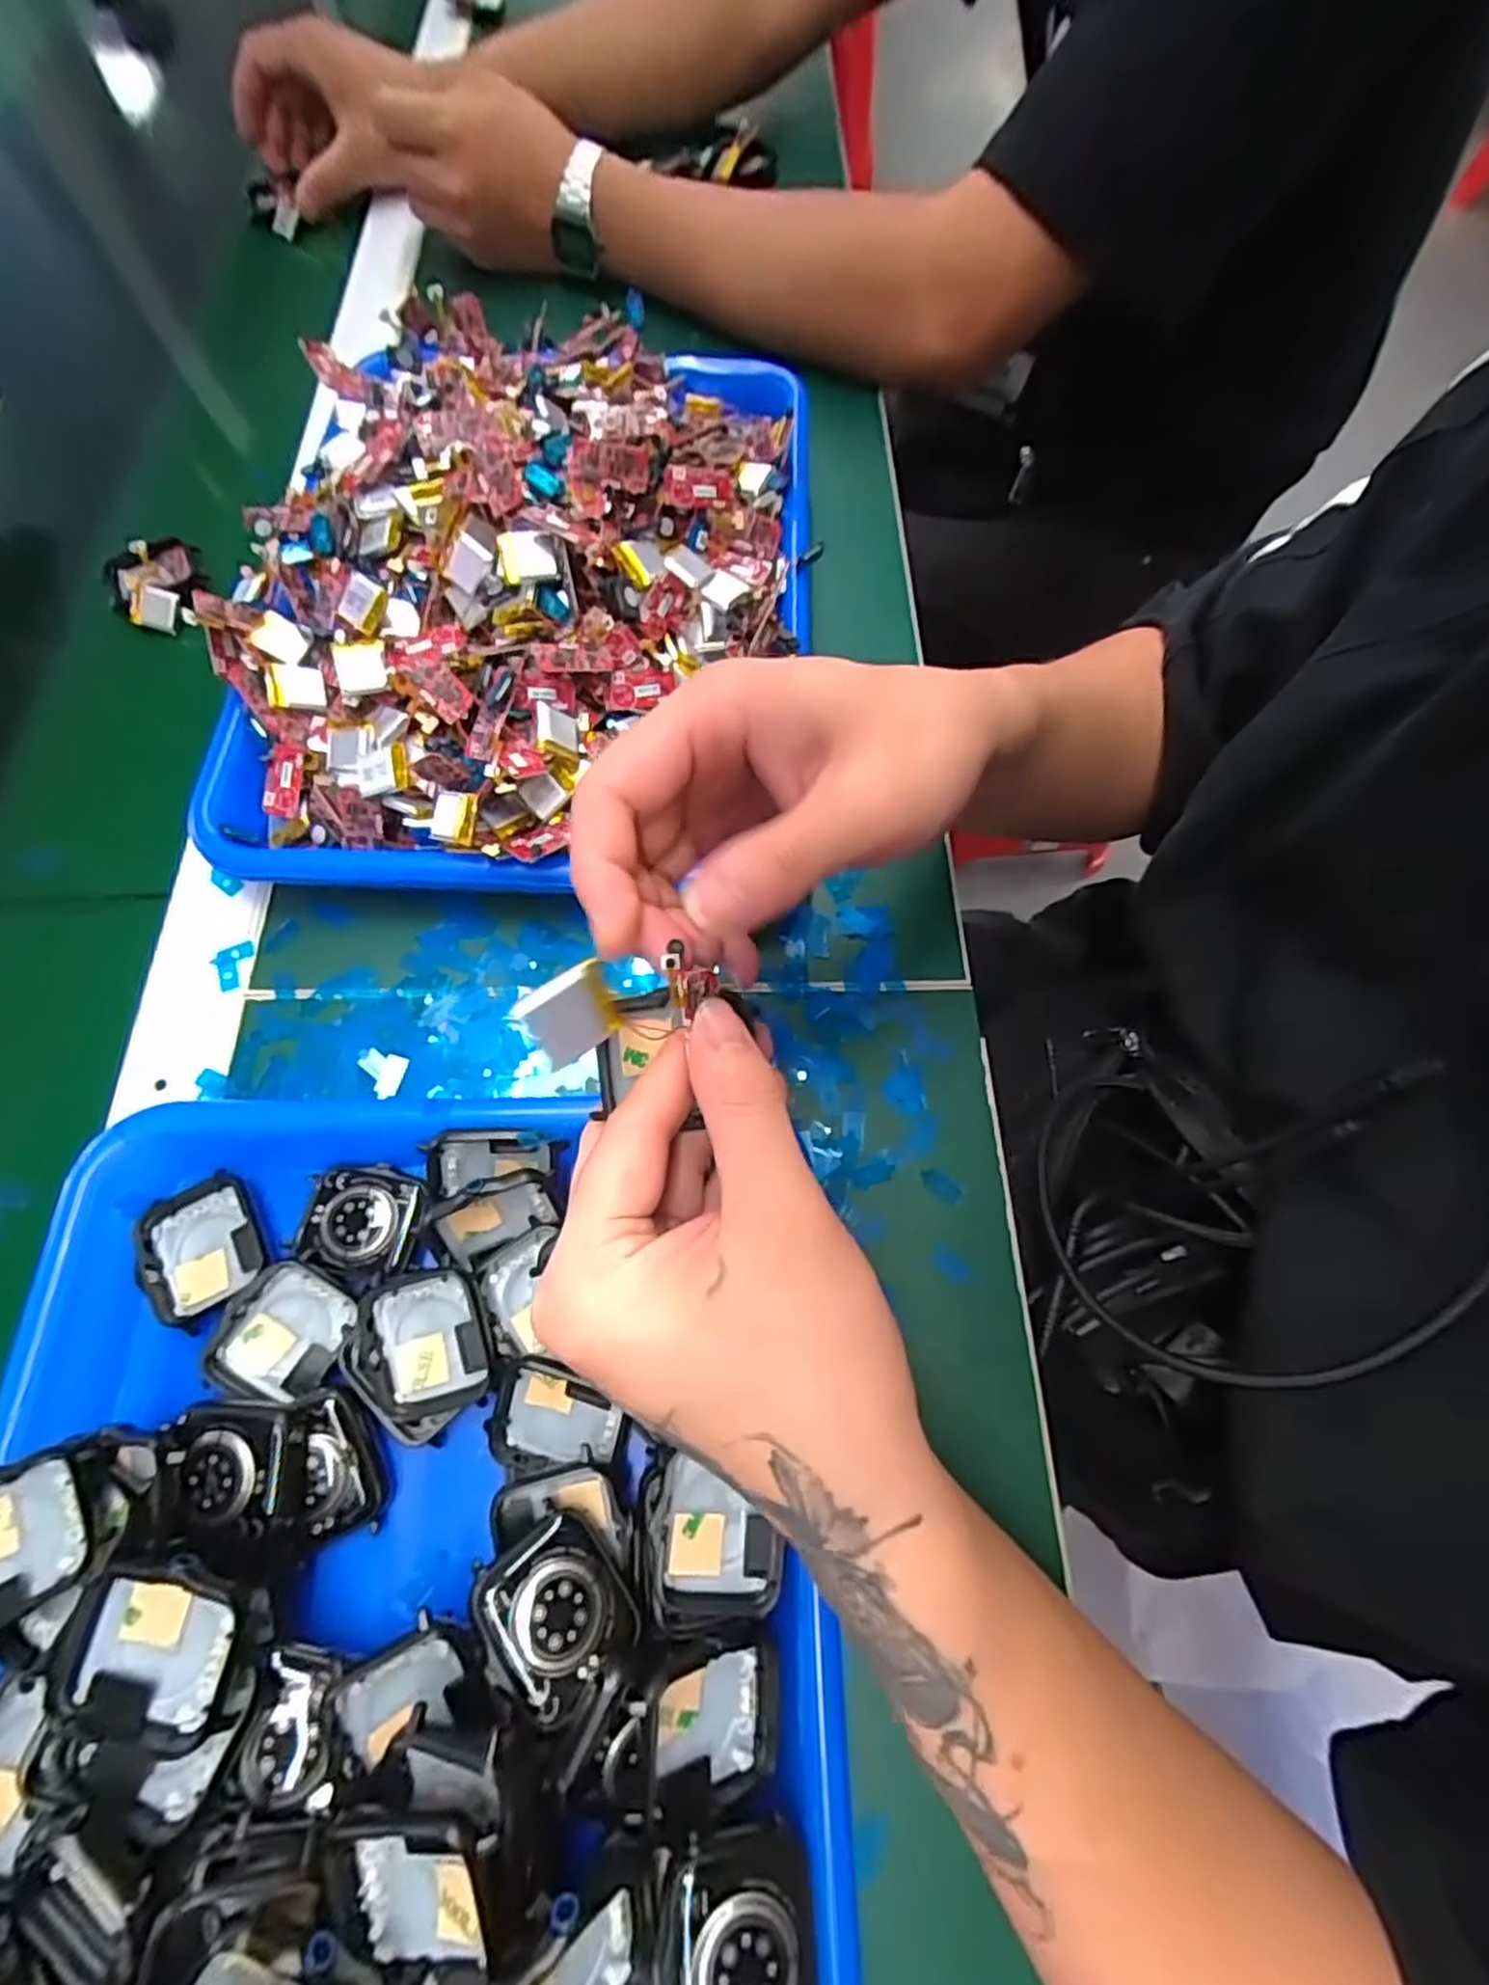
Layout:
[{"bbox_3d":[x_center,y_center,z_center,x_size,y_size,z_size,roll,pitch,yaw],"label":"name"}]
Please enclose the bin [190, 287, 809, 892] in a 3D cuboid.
[{"bbox_3d":[-0.098,-0.201,0.347,0.250,0.096,0.326,-1,69,-2],"label":"bin"}]

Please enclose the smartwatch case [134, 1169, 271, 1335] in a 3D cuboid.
[{"bbox_3d":[-0.189,0.089,0.264,0.037,0.013,0.044,-33,73,-14],"label":"smartwatch case"}]

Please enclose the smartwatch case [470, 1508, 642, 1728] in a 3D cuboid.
[{"bbox_3d":[-0.053,0.172,0.208,0.033,0.007,0.042,-40,75,-15],"label":"smartwatch case"}]

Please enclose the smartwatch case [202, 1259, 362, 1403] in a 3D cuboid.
[{"bbox_3d":[-0.150,0.114,0.251,0.040,0.014,0.041,24,70,7],"label":"smartwatch case"}]

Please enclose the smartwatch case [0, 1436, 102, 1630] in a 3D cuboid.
[{"bbox_3d":[-0.203,0.152,0.207,0.043,0.010,0.038,-23,71,-11],"label":"smartwatch case"}]

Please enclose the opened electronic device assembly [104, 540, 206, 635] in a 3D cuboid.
[{"bbox_3d":[-0.304,-0.213,0.390,0.047,0.011,0.065,-31,73,-13],"label":"opened electronic device assembly"}]

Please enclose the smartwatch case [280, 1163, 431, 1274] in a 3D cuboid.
[{"bbox_3d":[-0.135,0.079,0.264,0.040,0.007,0.035,7,68,1],"label":"smartwatch case"}]

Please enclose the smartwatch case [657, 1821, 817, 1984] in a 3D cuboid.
[{"bbox_3d":[-0.001,0.231,0.181,0.038,0.009,0.041,4,61,-15],"label":"smartwatch case"}]

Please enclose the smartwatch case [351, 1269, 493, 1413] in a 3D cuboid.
[{"bbox_3d":[-0.105,0.112,0.241,0.042,0.011,0.040,-10,69,-6],"label":"smartwatch case"}]

